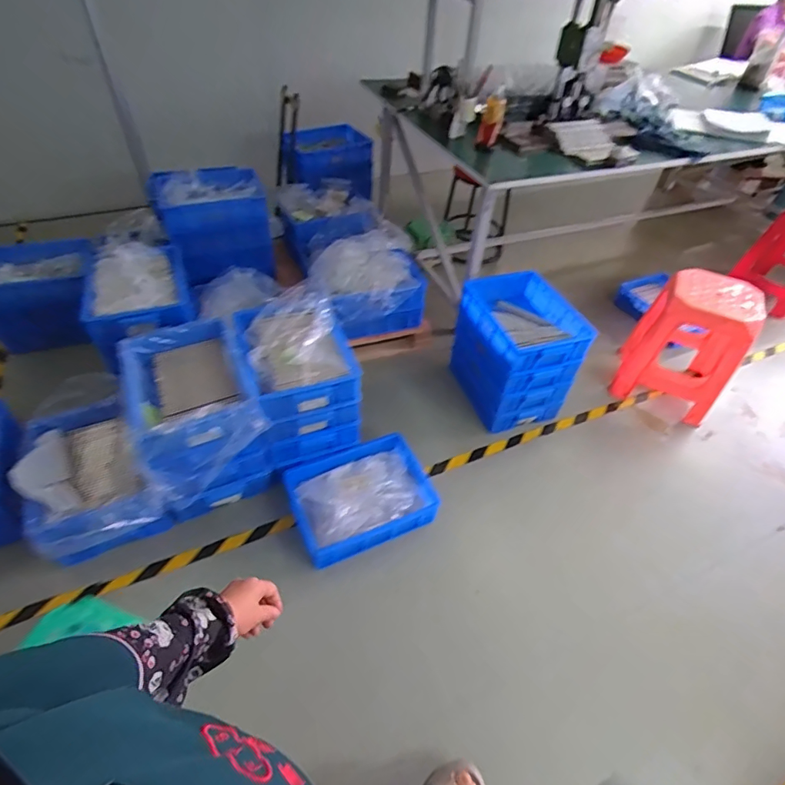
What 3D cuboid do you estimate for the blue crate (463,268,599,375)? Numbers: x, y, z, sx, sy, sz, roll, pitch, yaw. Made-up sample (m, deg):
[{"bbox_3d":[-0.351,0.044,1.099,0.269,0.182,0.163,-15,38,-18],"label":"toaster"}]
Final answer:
[{"bbox_3d":[0.456,-0.269,1.579,0.314,0.120,0.420,-10,48,-16],"label":"blue crate"}]

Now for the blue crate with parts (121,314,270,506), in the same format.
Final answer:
[{"bbox_3d":[-0.587,0.027,1.330,0.330,0.221,0.439,-20,51,-24],"label":"blue crate with parts"}]

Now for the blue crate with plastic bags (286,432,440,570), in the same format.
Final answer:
[{"bbox_3d":[-0.098,0.319,1.427,0.435,0.106,0.318,-16,50,-21],"label":"blue crate with plastic bags"}]

